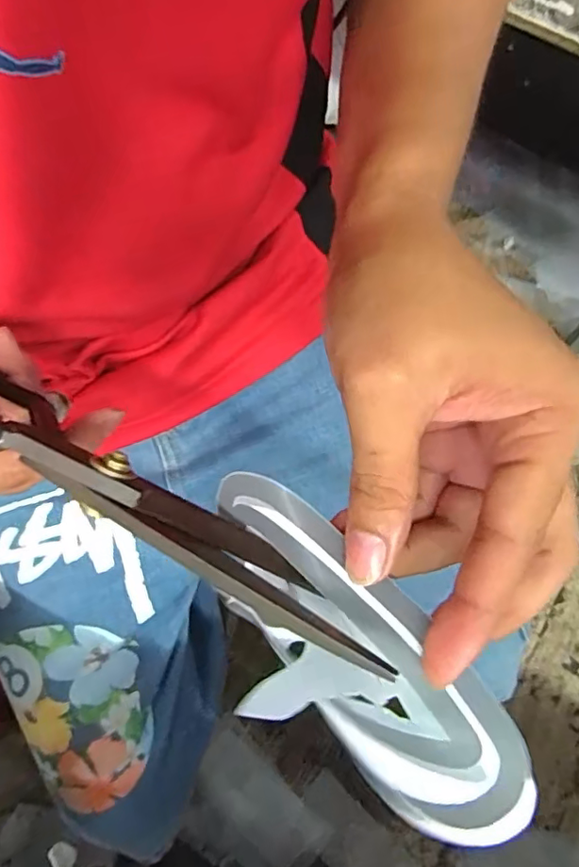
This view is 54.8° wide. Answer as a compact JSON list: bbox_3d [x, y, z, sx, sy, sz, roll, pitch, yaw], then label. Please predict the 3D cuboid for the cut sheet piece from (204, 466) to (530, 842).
[{"bbox_3d":[0.017,0.070,0.187,0.122,0.056,0.067,40,77,9],"label":"cut sheet piece"}]

